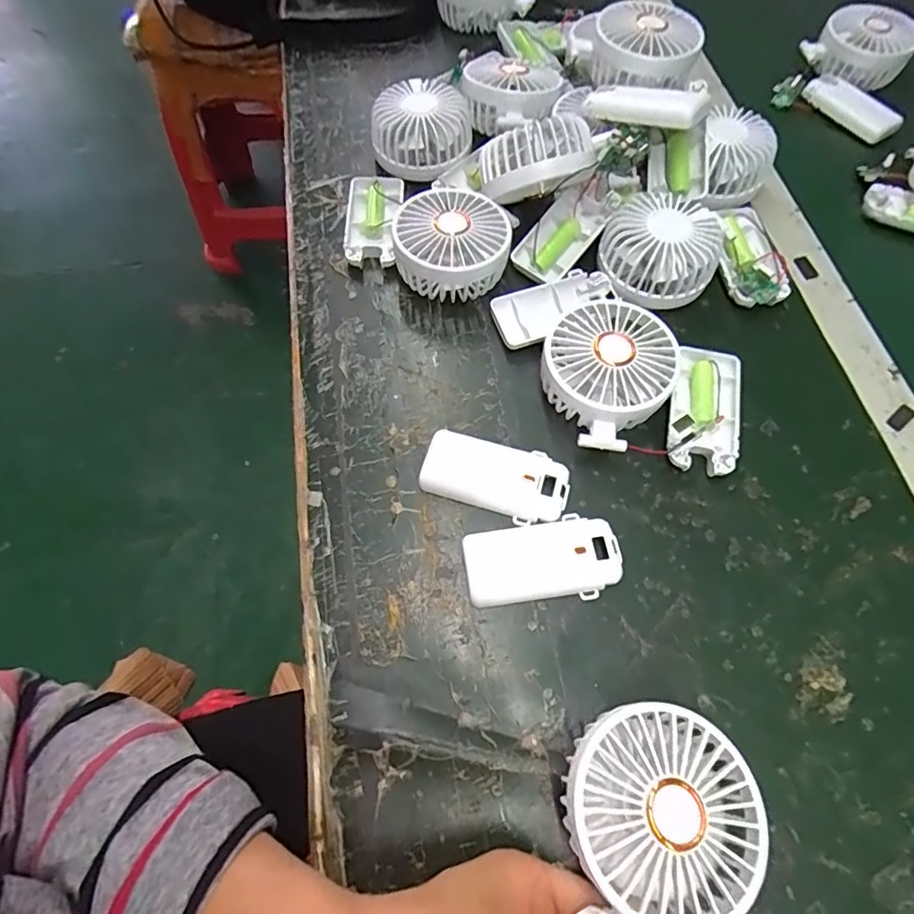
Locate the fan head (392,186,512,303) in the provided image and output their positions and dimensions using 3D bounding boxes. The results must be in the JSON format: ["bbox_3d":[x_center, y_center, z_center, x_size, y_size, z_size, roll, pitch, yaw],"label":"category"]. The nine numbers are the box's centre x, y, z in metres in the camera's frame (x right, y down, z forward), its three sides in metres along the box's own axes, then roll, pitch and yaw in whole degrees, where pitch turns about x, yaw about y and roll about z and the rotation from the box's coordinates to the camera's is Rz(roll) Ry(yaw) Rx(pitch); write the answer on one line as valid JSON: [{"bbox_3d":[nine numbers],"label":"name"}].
[{"bbox_3d":[-0.004,-0.158,0.394,0.082,0.044,0.078,1,65,-2],"label":"fan head"}]

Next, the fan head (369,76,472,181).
[{"bbox_3d":[-0.031,-0.286,0.449,0.085,0.036,0.085,-3,65,-4],"label":"fan head"}]

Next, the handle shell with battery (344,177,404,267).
[{"bbox_3d":[-0.069,-0.194,0.427,0.044,0.015,0.092,1,65,-2],"label":"handle shell with battery"}]

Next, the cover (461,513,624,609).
[{"bbox_3d":[0.051,0.062,0.315,0.091,0.015,0.046,-8,65,-6],"label":"cover"}]

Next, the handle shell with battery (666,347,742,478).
[{"bbox_3d":[0.169,-0.031,0.361,0.047,0.017,0.093,15,65,4],"label":"handle shell with battery"}]

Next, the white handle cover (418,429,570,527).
[{"bbox_3d":[0.025,0.013,0.338,0.092,0.017,0.044,19,65,6],"label":"white handle cover"}]

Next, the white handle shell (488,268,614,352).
[{"bbox_3d":[0.072,-0.111,0.391,0.093,0.018,0.045,-21,67,-12],"label":"white handle shell"}]

